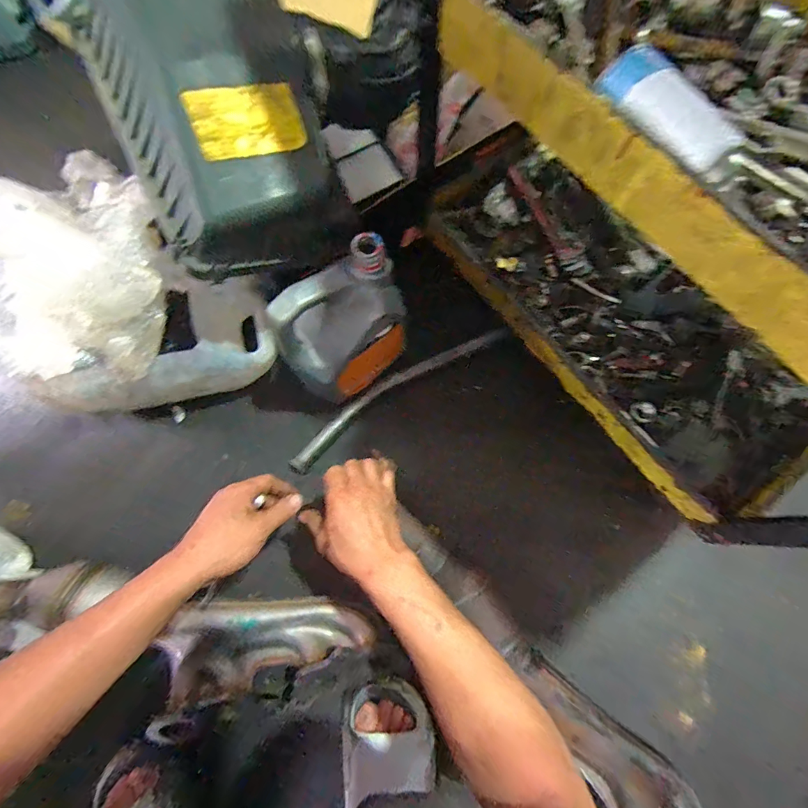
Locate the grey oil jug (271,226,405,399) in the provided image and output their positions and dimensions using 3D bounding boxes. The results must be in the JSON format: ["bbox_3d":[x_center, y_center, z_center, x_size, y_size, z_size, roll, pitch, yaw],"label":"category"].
[{"bbox_3d":[-0.082,-0.106,0.586,0.193,0.225,0.104,-38,78,-11],"label":"grey oil jug"}]

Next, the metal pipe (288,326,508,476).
[{"bbox_3d":[-0.024,-0.017,0.705,0.421,0.038,0.053,-34,77,-11],"label":"metal pipe"}]

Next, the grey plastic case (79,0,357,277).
[{"bbox_3d":[-0.214,-0.323,0.461,0.206,0.150,0.326,-22,99,-20],"label":"grey plastic case"}]

